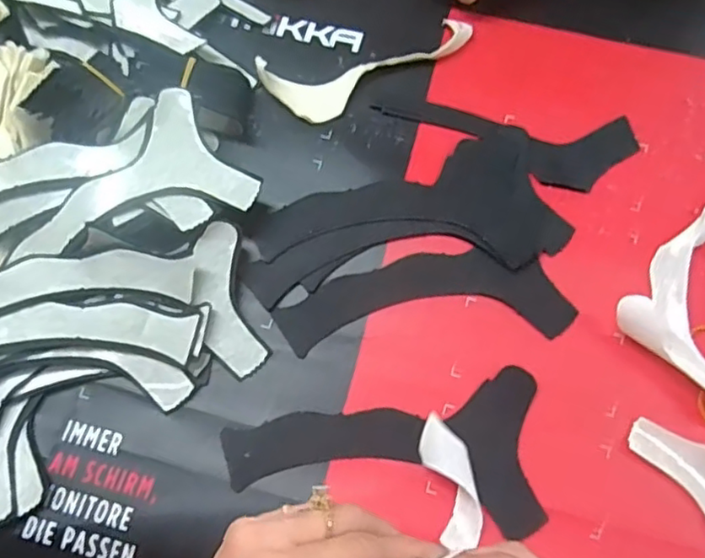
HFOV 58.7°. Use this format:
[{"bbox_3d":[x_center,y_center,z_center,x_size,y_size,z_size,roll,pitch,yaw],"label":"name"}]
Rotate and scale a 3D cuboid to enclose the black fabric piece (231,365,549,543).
[{"bbox_3d":[0.024,0.115,0.369,0.185,0.009,0.090,-11,71,-3],"label":"black fabric piece"}]

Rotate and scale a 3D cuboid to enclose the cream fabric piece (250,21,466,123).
[{"bbox_3d":[0.015,-0.152,0.456,0.158,0.022,0.051,-17,71,-5],"label":"cream fabric piece"}]

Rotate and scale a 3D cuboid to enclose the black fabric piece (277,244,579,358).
[{"bbox_3d":[0.047,0.012,0.408,0.184,0.007,0.058,-4,70,0],"label":"black fabric piece"}]

